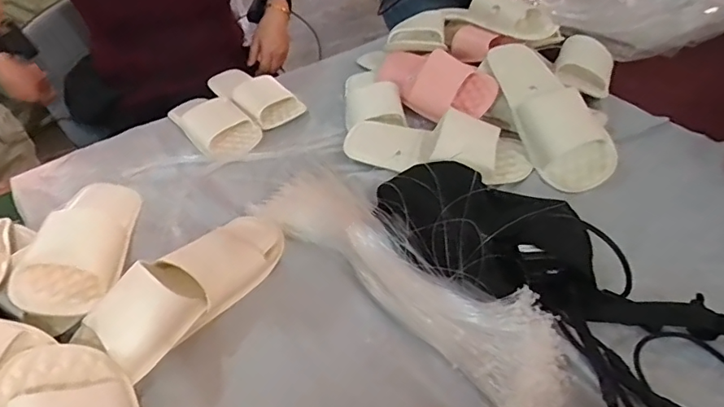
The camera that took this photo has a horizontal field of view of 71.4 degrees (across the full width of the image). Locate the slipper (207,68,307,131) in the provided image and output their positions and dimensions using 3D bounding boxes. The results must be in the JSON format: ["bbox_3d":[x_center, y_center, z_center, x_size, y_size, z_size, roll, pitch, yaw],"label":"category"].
[{"bbox_3d":[-0.198,-0.203,0.921,0.108,0.054,0.209,-34,49,-25],"label":"slipper"}]

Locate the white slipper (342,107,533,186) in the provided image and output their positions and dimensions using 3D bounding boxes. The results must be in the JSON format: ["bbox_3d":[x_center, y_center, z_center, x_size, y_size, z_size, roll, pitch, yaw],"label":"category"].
[{"bbox_3d":[0.109,-0.088,0.747,0.271,0.061,0.109,5,45,14],"label":"white slipper"}]

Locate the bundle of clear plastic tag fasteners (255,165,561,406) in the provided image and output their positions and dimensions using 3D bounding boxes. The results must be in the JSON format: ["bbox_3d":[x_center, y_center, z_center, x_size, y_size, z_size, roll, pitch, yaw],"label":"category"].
[{"bbox_3d":[0.041,0.071,0.596,0.128,0.043,0.456,-34,49,-25],"label":"bundle of clear plastic tag fasteners"}]

